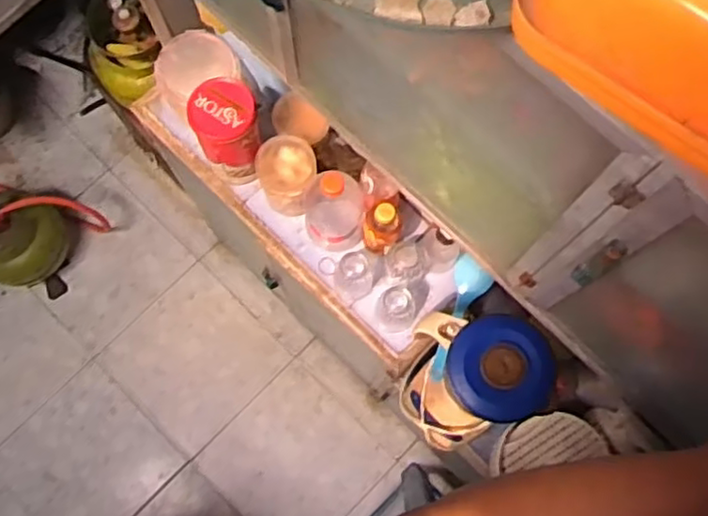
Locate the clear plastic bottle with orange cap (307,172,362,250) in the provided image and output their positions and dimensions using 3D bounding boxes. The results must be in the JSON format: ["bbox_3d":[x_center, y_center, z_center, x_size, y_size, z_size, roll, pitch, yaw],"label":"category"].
[{"bbox_3d":[-0.032,-0.075,1.073,0.086,0.225,0.081,0,76,0],"label":"clear plastic bottle with orange cap"}]

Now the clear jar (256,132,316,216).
[{"bbox_3d":[-0.106,-0.130,1.118,0.090,0.099,0.098,0,76,0],"label":"clear jar"}]

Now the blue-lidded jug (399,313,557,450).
[{"bbox_3d":[0.173,0.194,1.066,0.169,0.370,0.164,10,76,2],"label":"blue-lidded jug"}]

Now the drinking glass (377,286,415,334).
[{"bbox_3d":[0.067,0.076,1.075,0.061,0.080,0.064,10,76,2],"label":"drinking glass"}]

